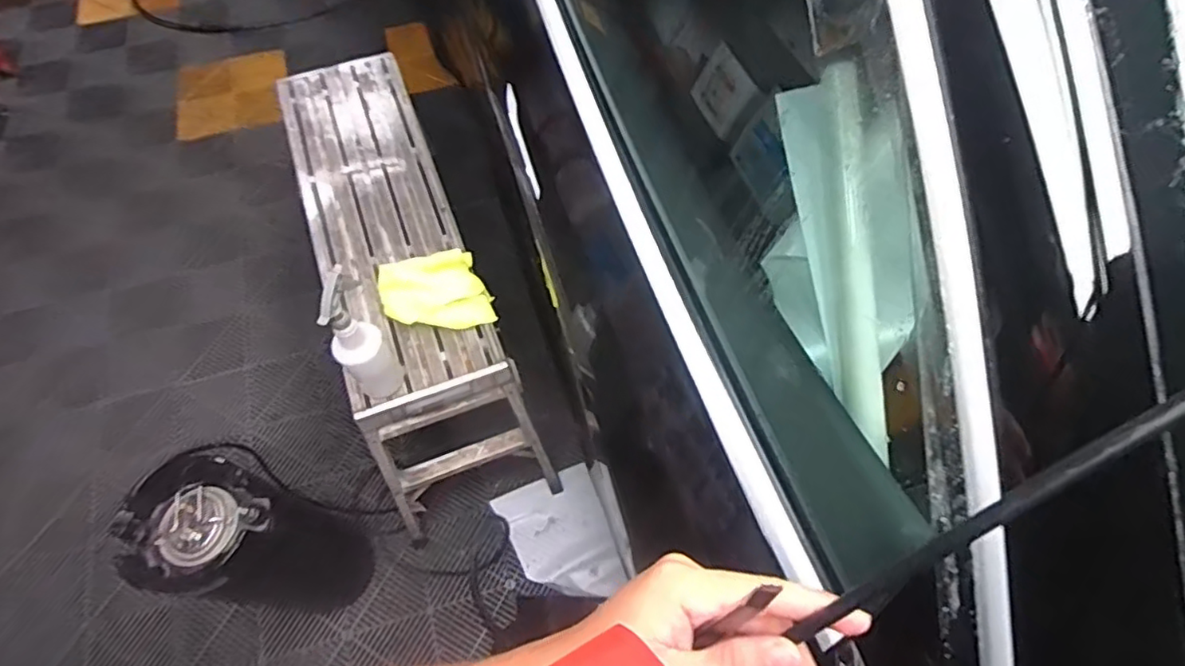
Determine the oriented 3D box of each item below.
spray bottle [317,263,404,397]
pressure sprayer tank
[{"bbox_3d":[-0.414,0.010,1.086,0.097,0.310,0.079,-35,68,-16],"label":"spray bottle"},{"bbox_3d":[-0.669,0.456,1.298,0.197,0.636,0.233,15,64,7],"label":"pressure sprayer tank"}]

